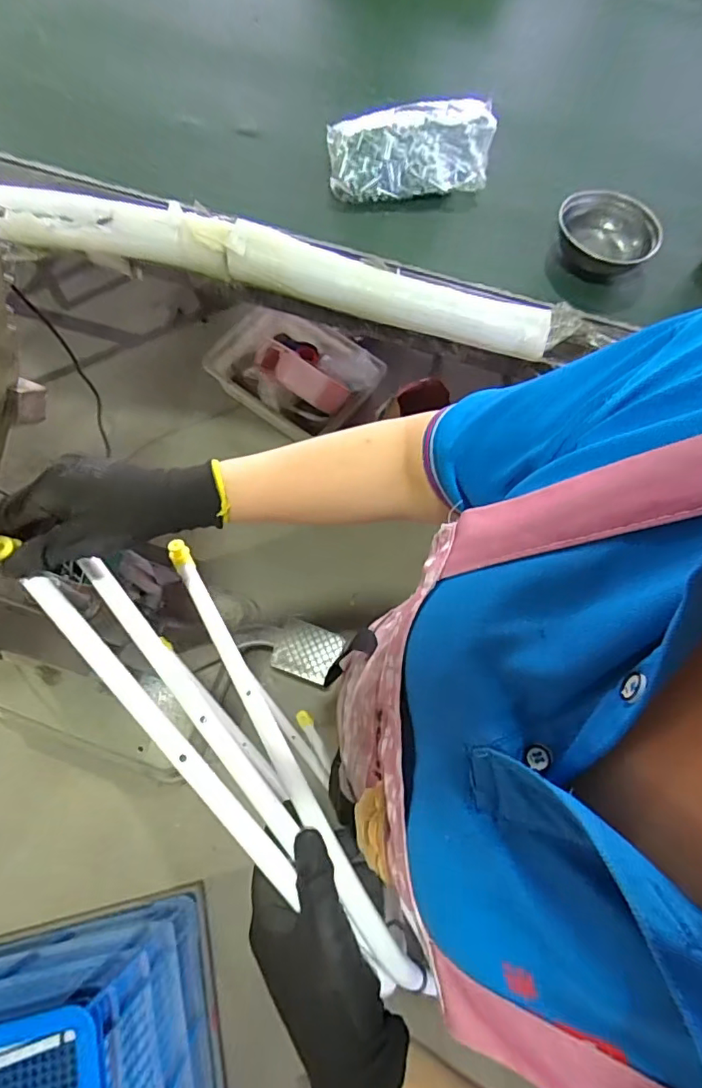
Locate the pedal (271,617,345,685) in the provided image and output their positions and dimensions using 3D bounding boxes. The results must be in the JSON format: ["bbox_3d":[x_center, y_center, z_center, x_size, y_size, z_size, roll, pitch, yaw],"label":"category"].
[{"bbox_3d":[-0.102,0.251,1.263,0.146,0.016,0.122,19,69,5],"label":"pedal"}]

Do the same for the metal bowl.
[{"bbox_3d":[0.387,-0.462,0.811,0.141,0.062,0.135,4,69,-1],"label":"metal bowl"}]

